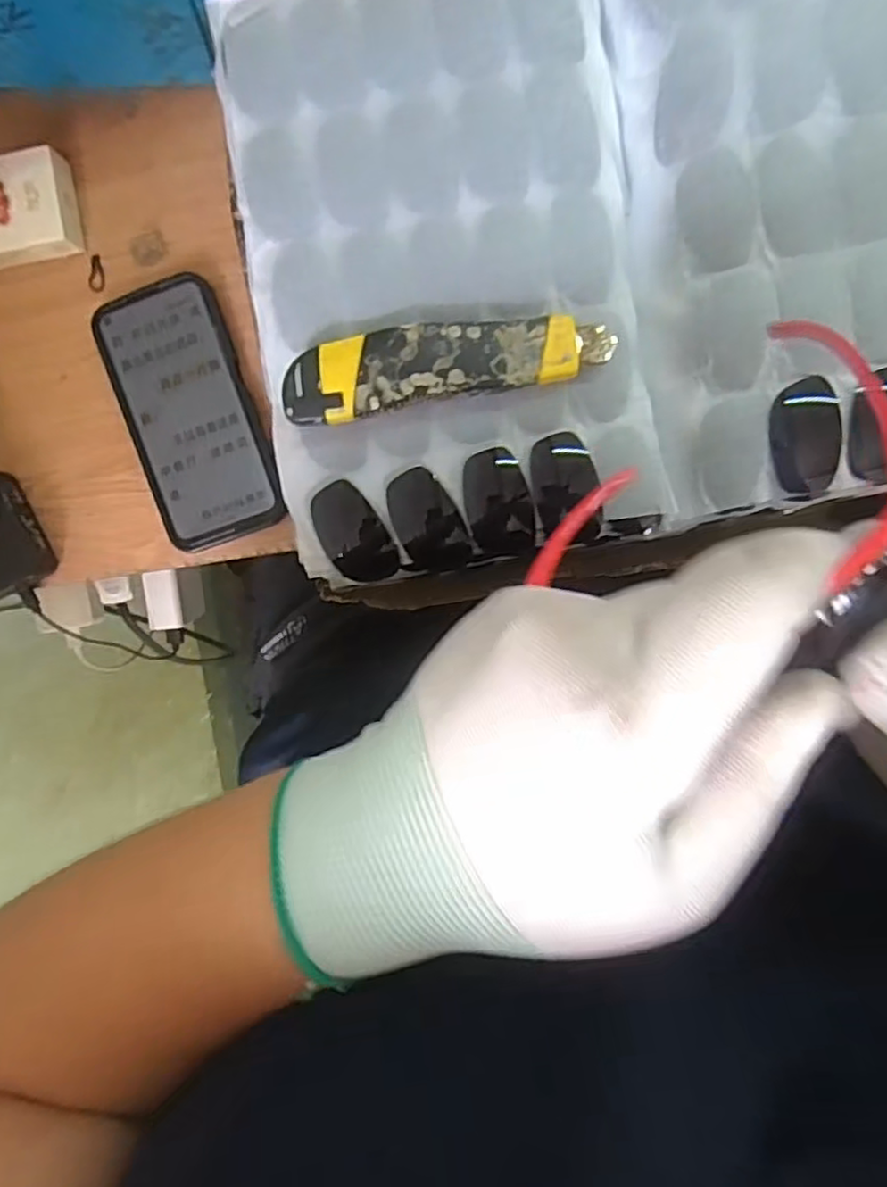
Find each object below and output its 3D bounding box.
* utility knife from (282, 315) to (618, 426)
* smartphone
[{"bbox_3d":[0.002,-0.112,0.334,0.155,0.022,0.037,-10,96,5],"label":"utility knife"},{"bbox_3d":[-0.161,-0.114,0.439,0.080,0.016,0.163,-18,96,6],"label":"smartphone"}]

